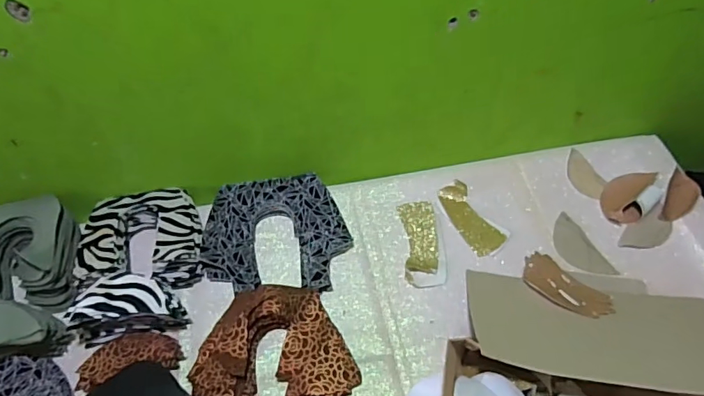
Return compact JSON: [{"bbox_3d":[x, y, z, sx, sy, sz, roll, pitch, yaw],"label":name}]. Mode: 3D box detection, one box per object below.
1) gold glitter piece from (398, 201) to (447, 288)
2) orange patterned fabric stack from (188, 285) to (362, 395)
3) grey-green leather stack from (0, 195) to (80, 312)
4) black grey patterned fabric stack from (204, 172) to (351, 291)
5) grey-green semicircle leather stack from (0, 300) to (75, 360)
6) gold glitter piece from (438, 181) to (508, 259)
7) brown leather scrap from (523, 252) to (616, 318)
[{"bbox_3d":[0.102,0.060,0.700,0.058,0.014,0.140,-1,52,-1],"label":"gold glitter piece"},{"bbox_3d":[-0.094,0.179,0.592,0.191,0.046,0.139,-6,52,-5],"label":"orange patterned fabric stack"},{"bbox_3d":[-0.448,0.080,0.658,0.162,0.065,0.150,-8,53,-7],"label":"grey-green leather stack"},{"bbox_3d":[-0.105,0.052,0.695,0.194,0.036,0.178,-3,52,-3],"label":"black grey patterned fabric stack"},{"bbox_3d":[-0.411,0.160,0.574,0.122,0.063,0.058,-13,53,-10],"label":"grey-green semicircle leather stack"},{"bbox_3d":[0.172,0.027,0.716,0.057,0.025,0.117,-28,57,-20],"label":"gold glitter piece"},{"bbox_3d":[0.276,0.116,0.641,0.060,0.016,0.116,-29,43,-21],"label":"brown leather scrap"}]

